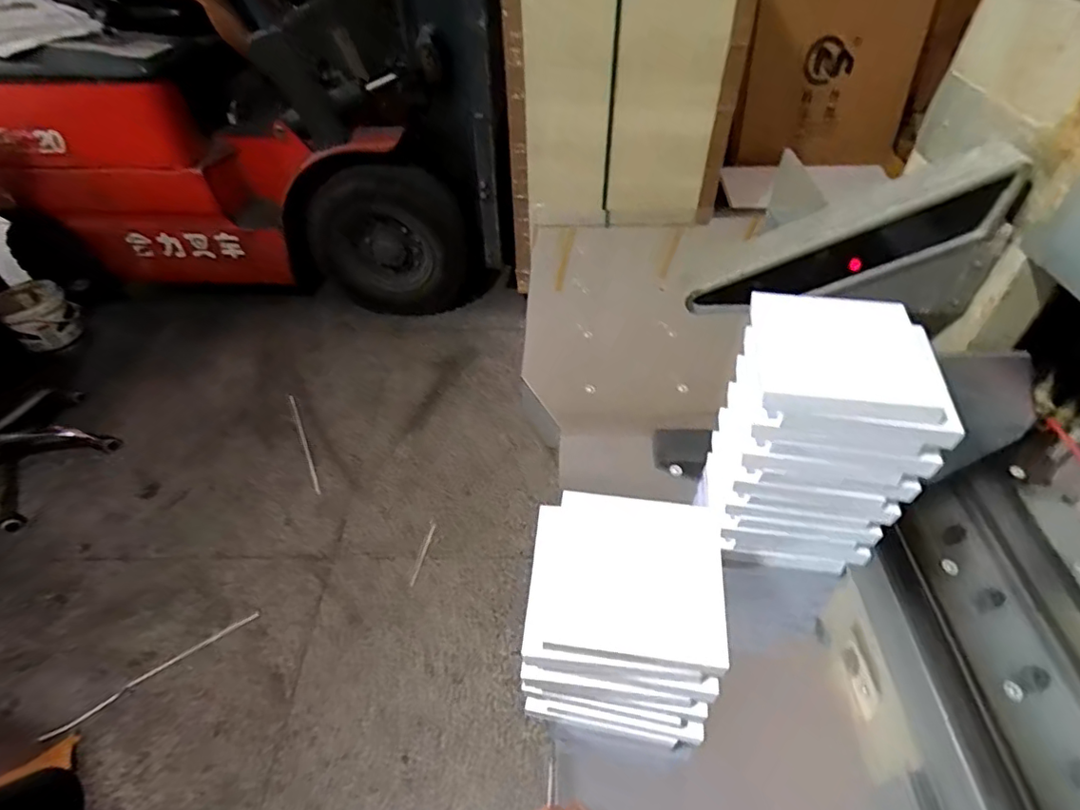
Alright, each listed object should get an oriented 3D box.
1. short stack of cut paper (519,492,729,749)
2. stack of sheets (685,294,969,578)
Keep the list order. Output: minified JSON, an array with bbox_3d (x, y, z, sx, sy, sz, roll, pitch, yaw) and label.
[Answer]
[{"bbox_3d":[0.080,0.210,0.562,0.168,0.159,0.166,5,46,8],"label":"short stack of cut paper"},{"bbox_3d":[0.302,0.038,0.636,0.177,0.264,0.163,4,46,7],"label":"stack of sheets"}]

